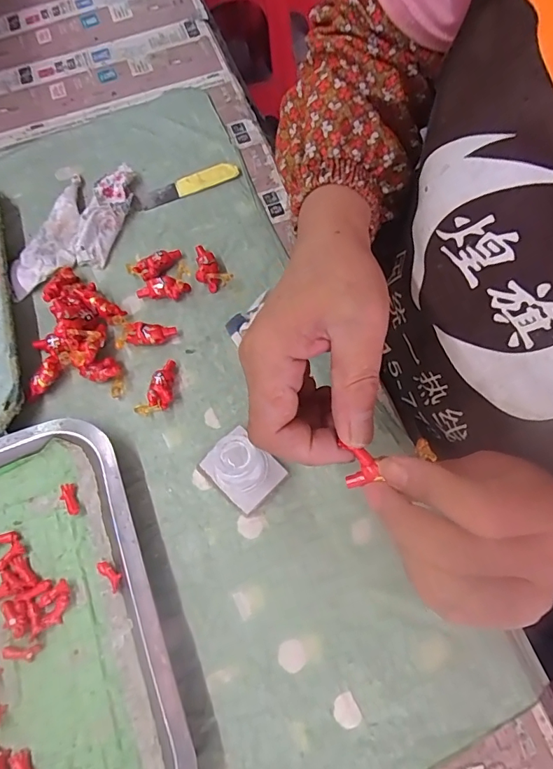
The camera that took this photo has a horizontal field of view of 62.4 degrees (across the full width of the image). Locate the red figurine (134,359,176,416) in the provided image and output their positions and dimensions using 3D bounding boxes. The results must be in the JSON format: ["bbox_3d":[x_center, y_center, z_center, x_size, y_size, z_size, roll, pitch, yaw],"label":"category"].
[{"bbox_3d":[-0.088,0.002,0.347,0.024,0.014,0.046,18,68,8],"label":"red figurine"}]

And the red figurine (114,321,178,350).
[{"bbox_3d":[-0.104,-0.040,0.365,0.046,0.014,0.020,-12,67,-4],"label":"red figurine"}]

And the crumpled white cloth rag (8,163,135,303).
[{"bbox_3d":[-0.180,-0.140,0.404,0.073,0.019,0.145,16,68,8],"label":"crumpled white cloth rag"}]

